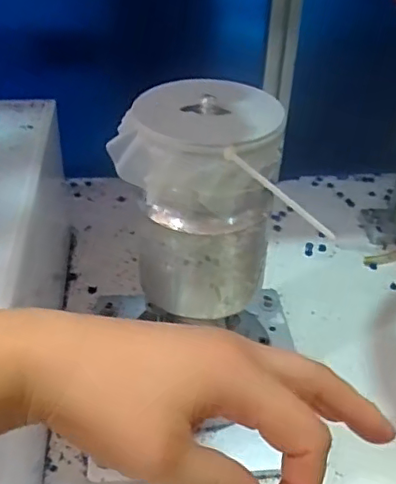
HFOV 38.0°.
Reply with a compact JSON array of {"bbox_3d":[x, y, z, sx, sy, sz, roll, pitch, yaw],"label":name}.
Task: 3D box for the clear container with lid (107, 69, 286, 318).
[{"bbox_3d":[0.003,-0.029,0.450,0.109,0.164,0.087,16,40,16],"label":"clear container with lid"}]

